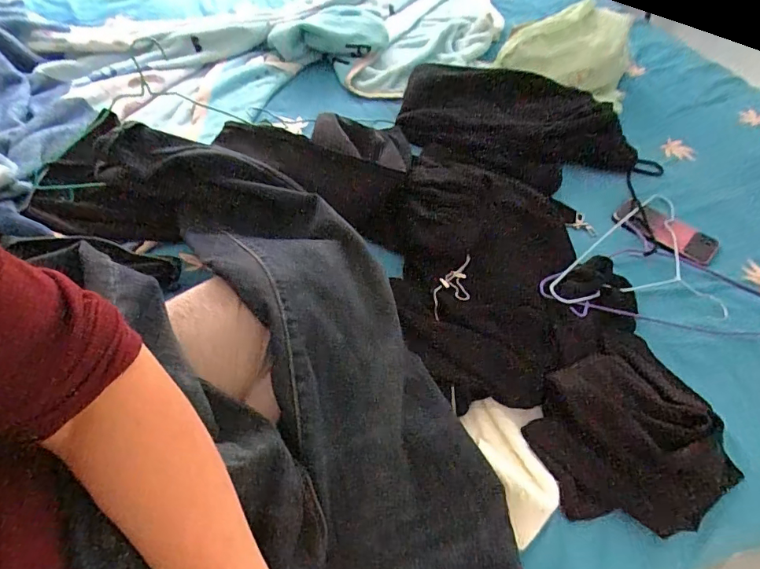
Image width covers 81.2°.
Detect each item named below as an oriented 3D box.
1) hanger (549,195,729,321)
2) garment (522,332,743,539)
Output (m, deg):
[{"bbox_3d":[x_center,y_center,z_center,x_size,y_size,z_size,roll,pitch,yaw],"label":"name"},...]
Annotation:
[{"bbox_3d":[0.425,-0.021,0.669,0.361,0.011,0.195,-33,64,-33],"label":"hanger"},{"bbox_3d":[0.274,0.159,0.495,0.187,0.055,0.201,2,51,-3],"label":"garment"}]

